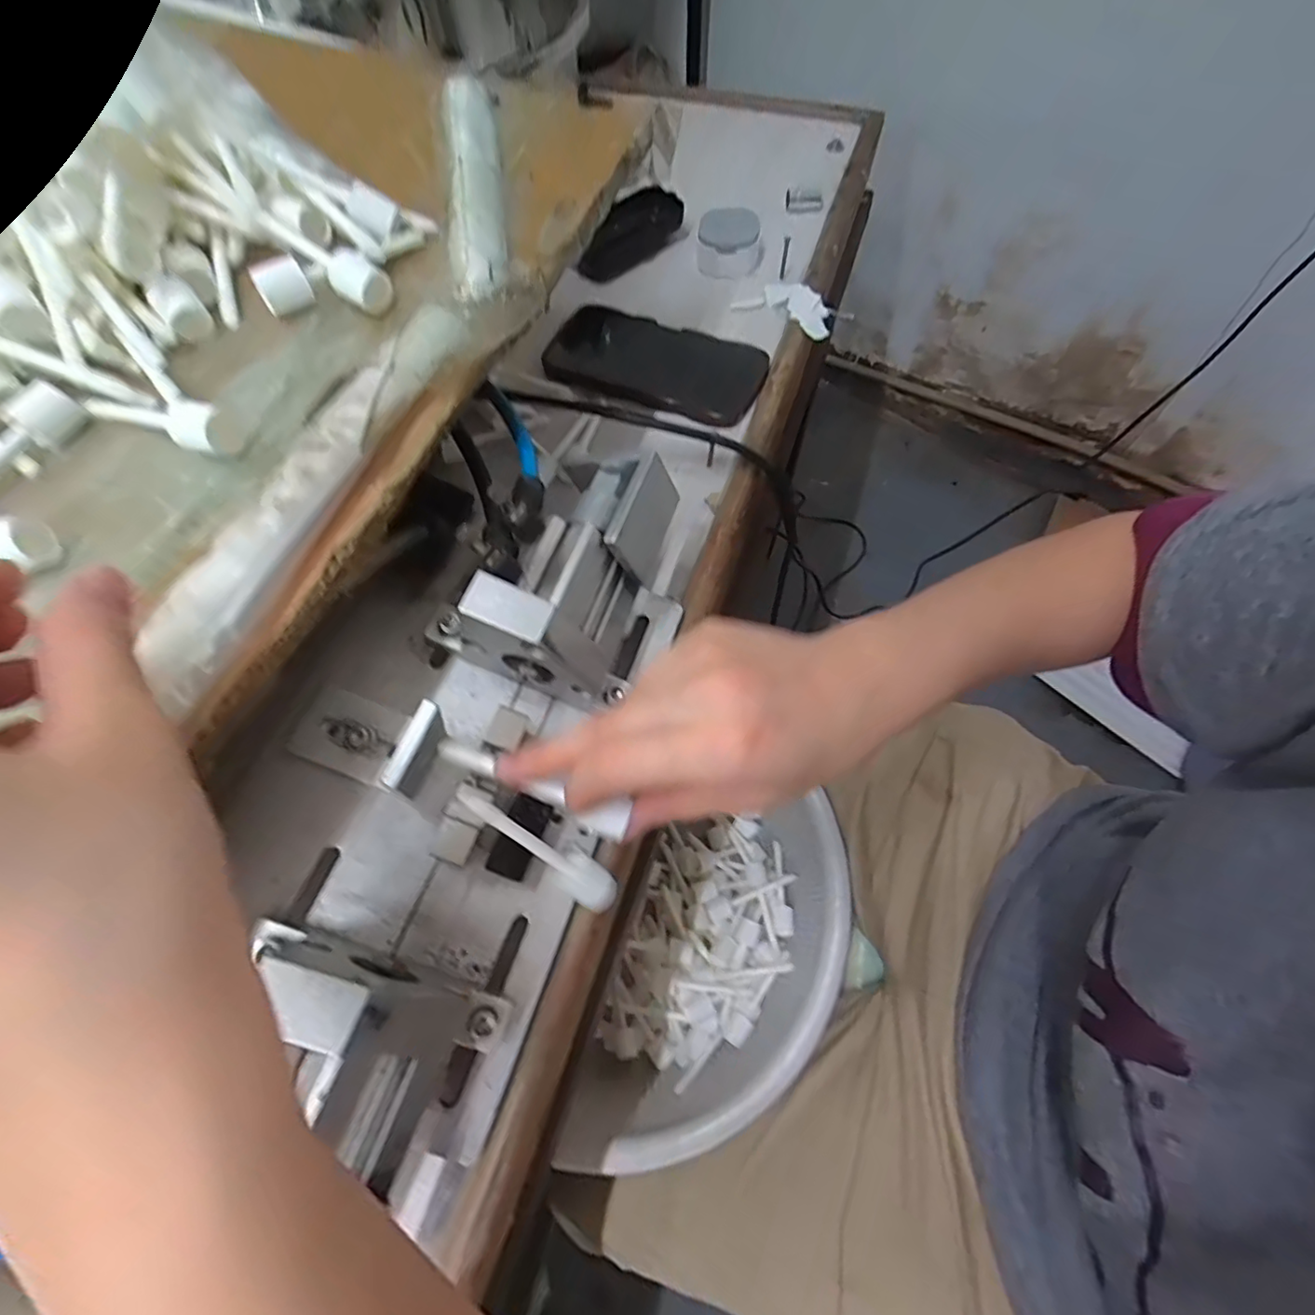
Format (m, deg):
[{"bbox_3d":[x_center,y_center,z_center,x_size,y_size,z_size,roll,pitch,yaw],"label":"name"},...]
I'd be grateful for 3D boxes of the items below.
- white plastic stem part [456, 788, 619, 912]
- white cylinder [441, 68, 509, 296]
[{"bbox_3d":[-0.053,0.084,0.259,0.086,0.013,0.018,44,67,-22],"label":"white plastic stem part"},{"bbox_3d":[-0.093,-0.242,0.298,0.026,0.019,0.176,-9,64,-3],"label":"white cylinder"}]

